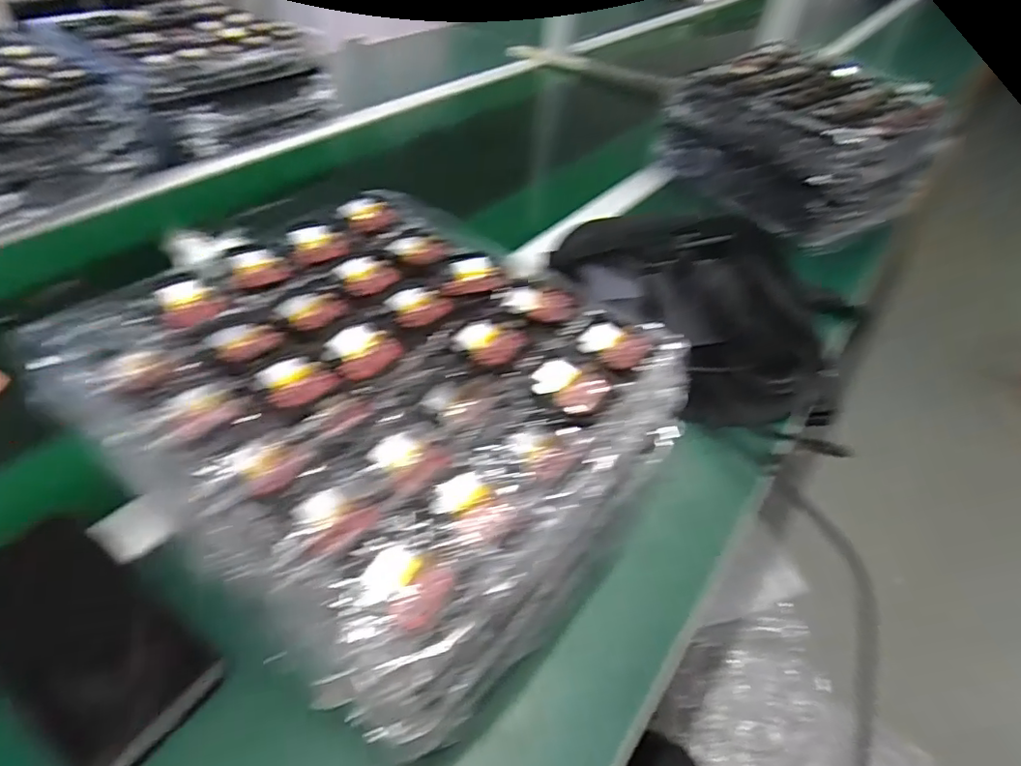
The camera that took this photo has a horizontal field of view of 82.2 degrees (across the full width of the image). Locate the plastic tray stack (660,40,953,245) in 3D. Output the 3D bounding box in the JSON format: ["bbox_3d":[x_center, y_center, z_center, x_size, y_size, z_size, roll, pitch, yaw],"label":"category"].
[{"bbox_3d":[0.405,-0.343,0.827,0.265,0.139,0.305,-26,52,-30],"label":"plastic tray stack"}]

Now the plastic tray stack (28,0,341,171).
[{"bbox_3d":[-0.466,-0.455,0.859,0.288,0.114,0.299,34,49,27],"label":"plastic tray stack"}]

